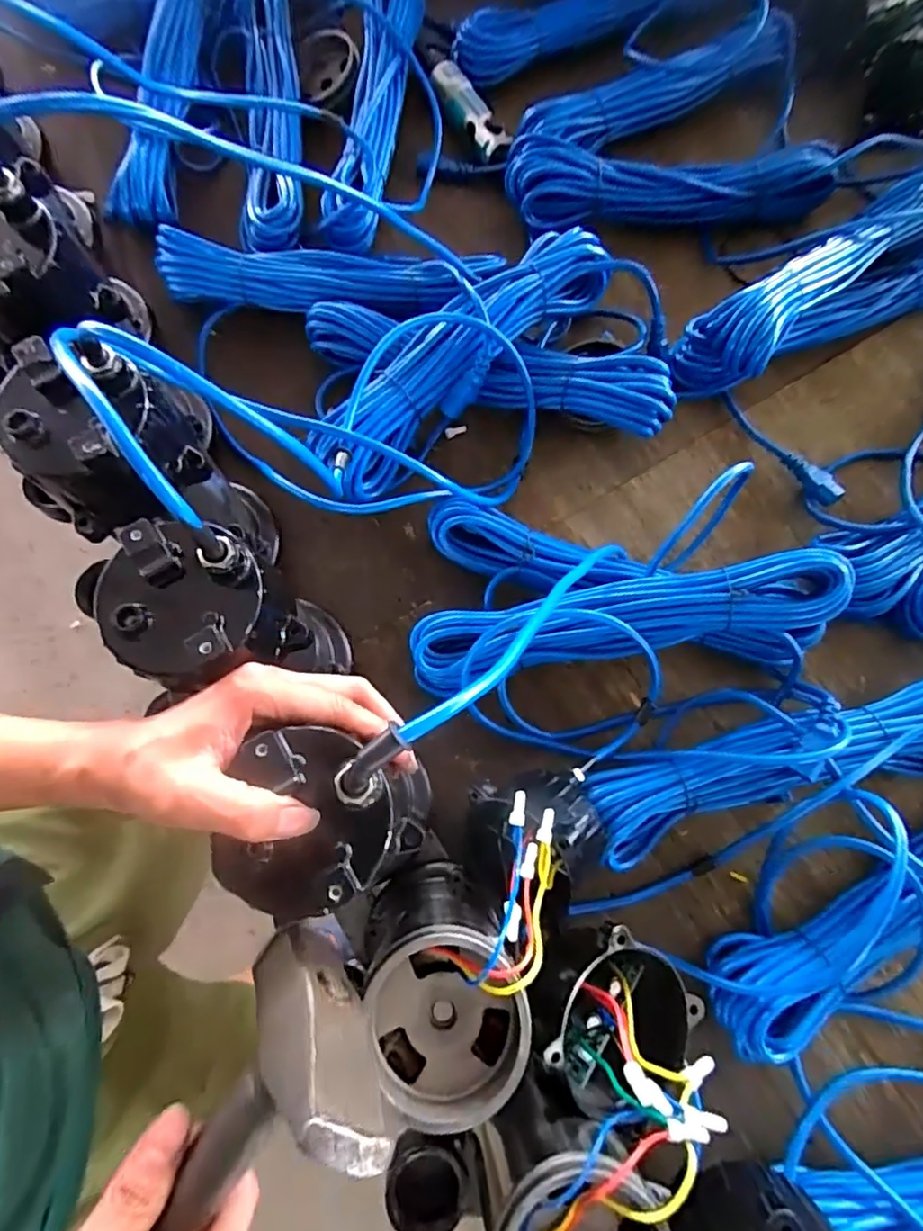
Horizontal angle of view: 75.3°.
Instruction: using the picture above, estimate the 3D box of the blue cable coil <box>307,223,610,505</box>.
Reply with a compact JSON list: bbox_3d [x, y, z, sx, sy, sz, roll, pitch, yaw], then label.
[{"bbox_3d":[0.003,-0.239,0.548,0.338,0.077,0.084,-41,81,-10],"label":"blue cable coil"}]

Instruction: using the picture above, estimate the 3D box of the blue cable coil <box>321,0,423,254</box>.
[{"bbox_3d":[-0.095,-0.542,0.621,0.071,0.044,0.346,6,76,0],"label":"blue cable coil"}]

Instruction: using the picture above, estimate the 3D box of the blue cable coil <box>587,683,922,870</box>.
[{"bbox_3d":[0.261,0.124,0.485,0.333,0.073,0.084,-14,77,-5],"label":"blue cable coil"}]

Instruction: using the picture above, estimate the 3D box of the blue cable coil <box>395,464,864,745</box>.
[{"bbox_3d":[0.124,-0.018,0.504,0.343,0.111,0.202,-6,77,-3],"label":"blue cable coil"}]

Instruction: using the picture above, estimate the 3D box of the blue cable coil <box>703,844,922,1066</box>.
[{"bbox_3d":[0.345,0.220,0.476,0.347,0.053,0.091,-27,78,-8],"label":"blue cable coil"}]

